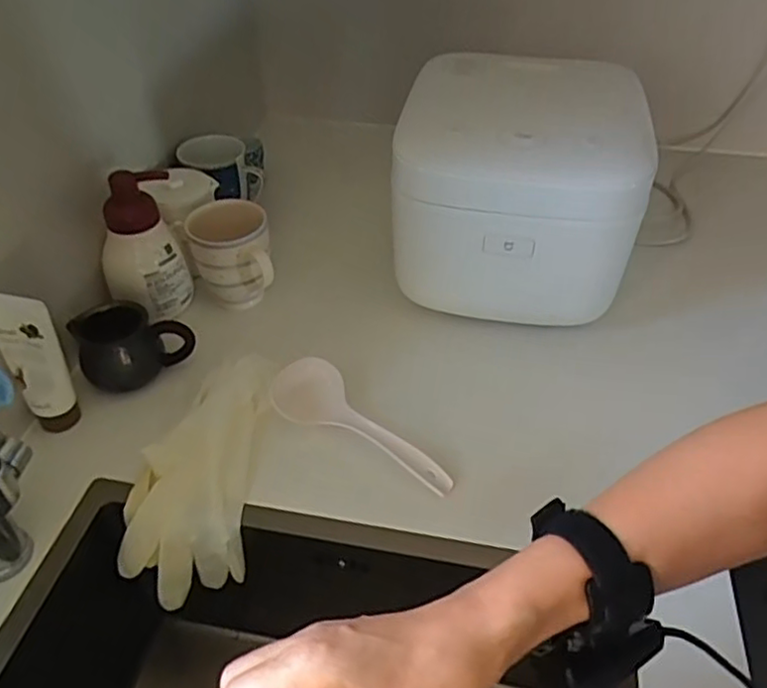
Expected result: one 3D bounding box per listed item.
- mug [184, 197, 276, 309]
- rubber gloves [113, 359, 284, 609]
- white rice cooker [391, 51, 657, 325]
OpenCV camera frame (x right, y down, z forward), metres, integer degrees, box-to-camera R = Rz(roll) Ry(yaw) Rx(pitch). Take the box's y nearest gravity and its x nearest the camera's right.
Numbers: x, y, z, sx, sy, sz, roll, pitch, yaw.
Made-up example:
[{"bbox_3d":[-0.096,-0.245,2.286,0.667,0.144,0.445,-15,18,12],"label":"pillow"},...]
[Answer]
[{"bbox_3d":[-0.158,-0.091,0.687,0.083,0.092,0.092,-13,45,-13],"label":"mug"},{"bbox_3d":[-0.151,0.109,0.569,0.100,0.080,0.224,11,63,11],"label":"rubber gloves"},{"bbox_3d":[0.144,-0.180,0.694,0.219,0.185,0.276,7,44,8],"label":"white rice cooker"}]

